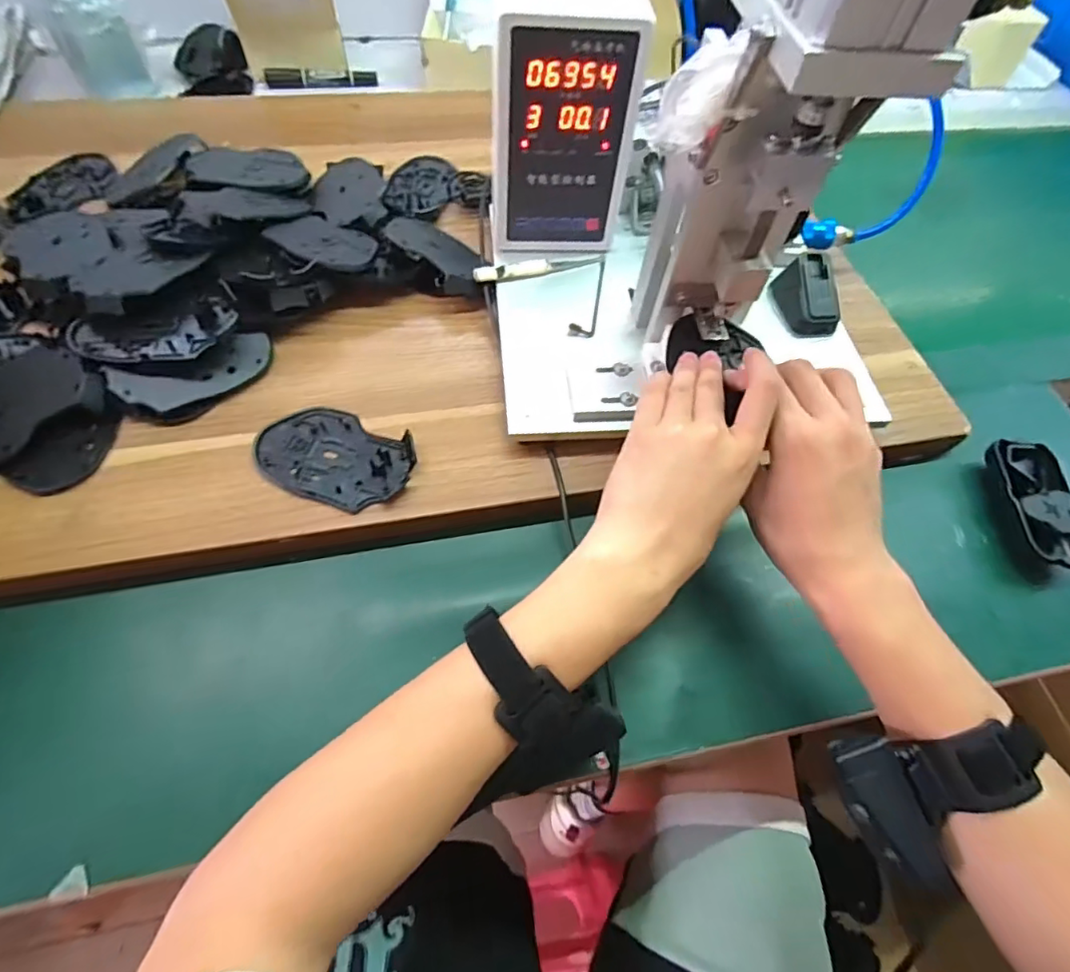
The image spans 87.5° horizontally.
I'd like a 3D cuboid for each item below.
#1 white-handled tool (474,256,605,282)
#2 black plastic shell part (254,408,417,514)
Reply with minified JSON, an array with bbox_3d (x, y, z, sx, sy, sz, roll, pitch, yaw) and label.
[{"bbox_3d":[0.005,-0.193,0.493,0.119,0.009,0.014,-14,62,-12],"label":"white-handled tool"},{"bbox_3d":[-0.148,-0.024,0.408,0.112,0.014,0.072,21,60,8],"label":"black plastic shell part"}]

